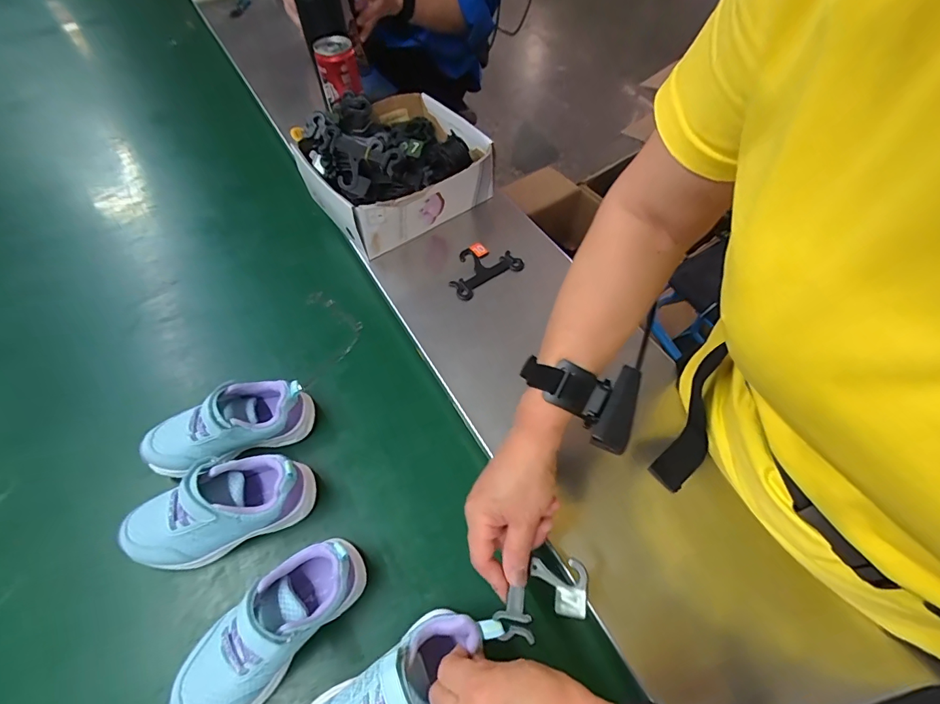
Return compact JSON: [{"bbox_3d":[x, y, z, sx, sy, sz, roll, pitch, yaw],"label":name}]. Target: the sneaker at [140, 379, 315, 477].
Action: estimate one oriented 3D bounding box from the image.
[{"bbox_3d":[-0.248,0.074,0.449,0.160,0.074,0.062,-20,60,-12],"label":"sneaker"}]

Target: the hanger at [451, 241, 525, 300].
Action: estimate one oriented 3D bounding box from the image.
[{"bbox_3d":[0.012,-0.113,0.584,0.100,0.013,0.069,-32,62,-18],"label":"hanger"}]

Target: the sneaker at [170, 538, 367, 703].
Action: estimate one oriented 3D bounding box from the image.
[{"bbox_3d":[-0.164,0.219,0.356,0.161,0.073,0.080,-36,64,-20],"label":"sneaker"}]

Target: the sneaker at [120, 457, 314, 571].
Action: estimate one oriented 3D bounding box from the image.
[{"bbox_3d":[-0.233,0.143,0.405,0.161,0.070,0.069,-20,59,-11],"label":"sneaker"}]

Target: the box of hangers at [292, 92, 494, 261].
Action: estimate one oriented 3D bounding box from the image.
[{"bbox_3d":[-0.105,-0.269,0.621,0.231,0.108,0.215,-36,66,-15],"label":"box of hangers"}]

